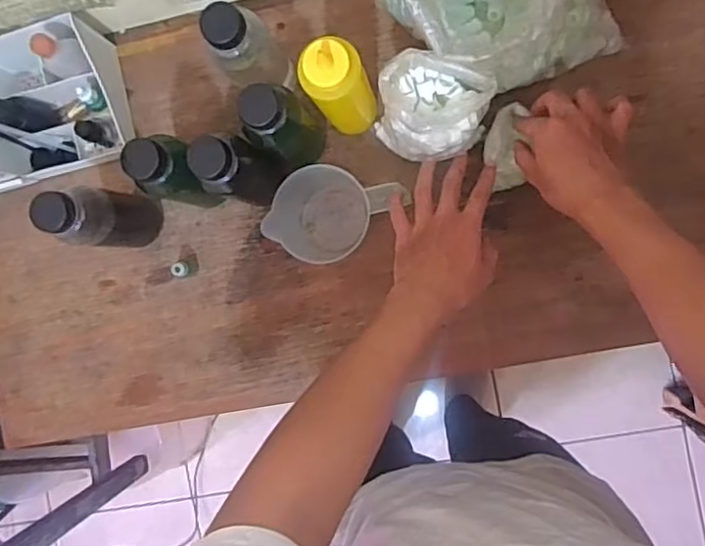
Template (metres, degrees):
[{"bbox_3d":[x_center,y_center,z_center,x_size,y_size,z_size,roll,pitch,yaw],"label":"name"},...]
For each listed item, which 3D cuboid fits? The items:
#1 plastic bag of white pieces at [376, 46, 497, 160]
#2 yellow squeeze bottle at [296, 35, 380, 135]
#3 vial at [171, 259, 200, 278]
[{"bbox_3d":[0.084,-0.170,0.657,0.120,0.128,0.090,14,93,7],"label":"plastic bag of white pieces"},{"bbox_3d":[-0.013,-0.185,0.641,0.066,0.192,0.055,-17,89,8],"label":"yellow squeeze bottle"},{"bbox_3d":[-0.206,-0.006,0.748,0.018,0.044,0.021,-1,91,8],"label":"vial"}]

